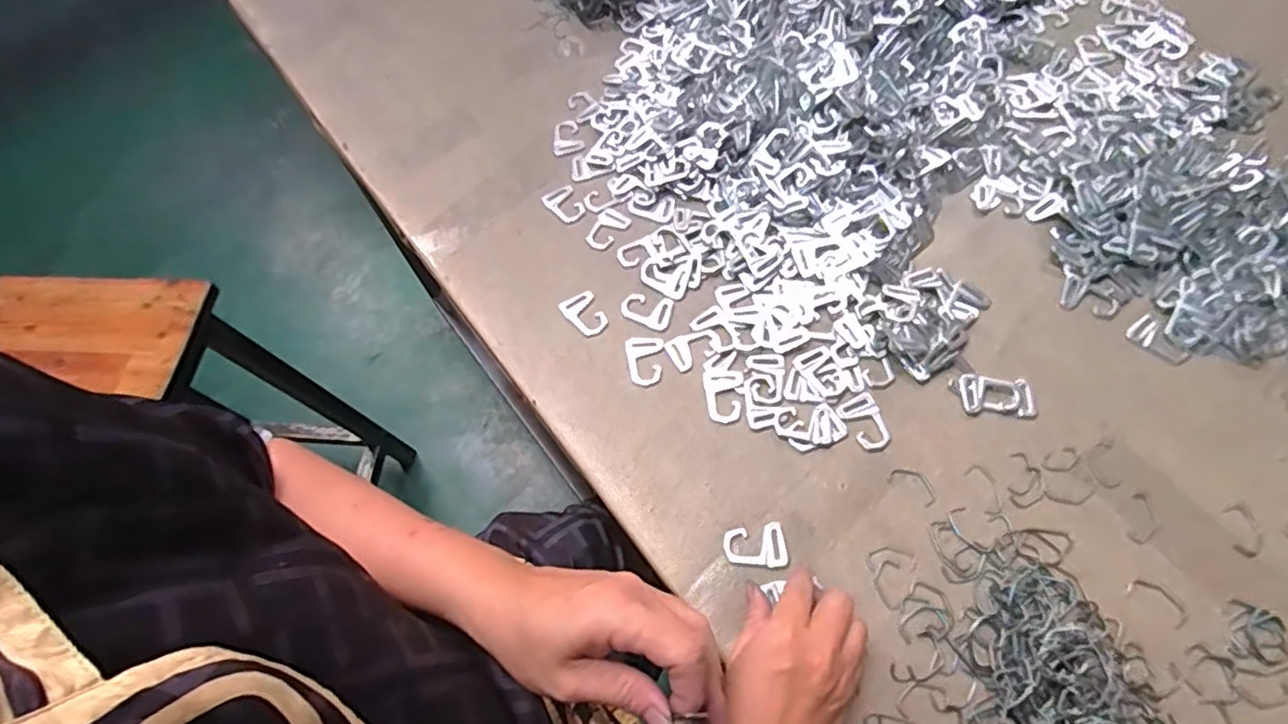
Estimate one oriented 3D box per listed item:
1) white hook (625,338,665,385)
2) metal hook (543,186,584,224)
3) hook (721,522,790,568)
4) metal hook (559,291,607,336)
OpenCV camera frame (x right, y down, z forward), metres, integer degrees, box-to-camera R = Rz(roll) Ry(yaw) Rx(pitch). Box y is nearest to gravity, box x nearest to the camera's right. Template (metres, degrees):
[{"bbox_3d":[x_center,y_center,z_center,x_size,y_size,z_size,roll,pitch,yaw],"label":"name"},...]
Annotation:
[{"bbox_3d":[0.001,-0.002,0.514,0.029,0.004,0.042,-4,62,2],"label":"white hook"},{"bbox_3d":[-0.073,-0.142,0.588,0.030,0.004,0.038,-25,63,-10],"label":"metal hook"},{"bbox_3d":[0.077,0.128,0.445,0.042,0.004,0.029,-9,62,-1],"label":"hook"},{"bbox_3d":[-0.050,-0.039,0.536,0.029,0.004,0.041,-26,63,-10],"label":"metal hook"}]

